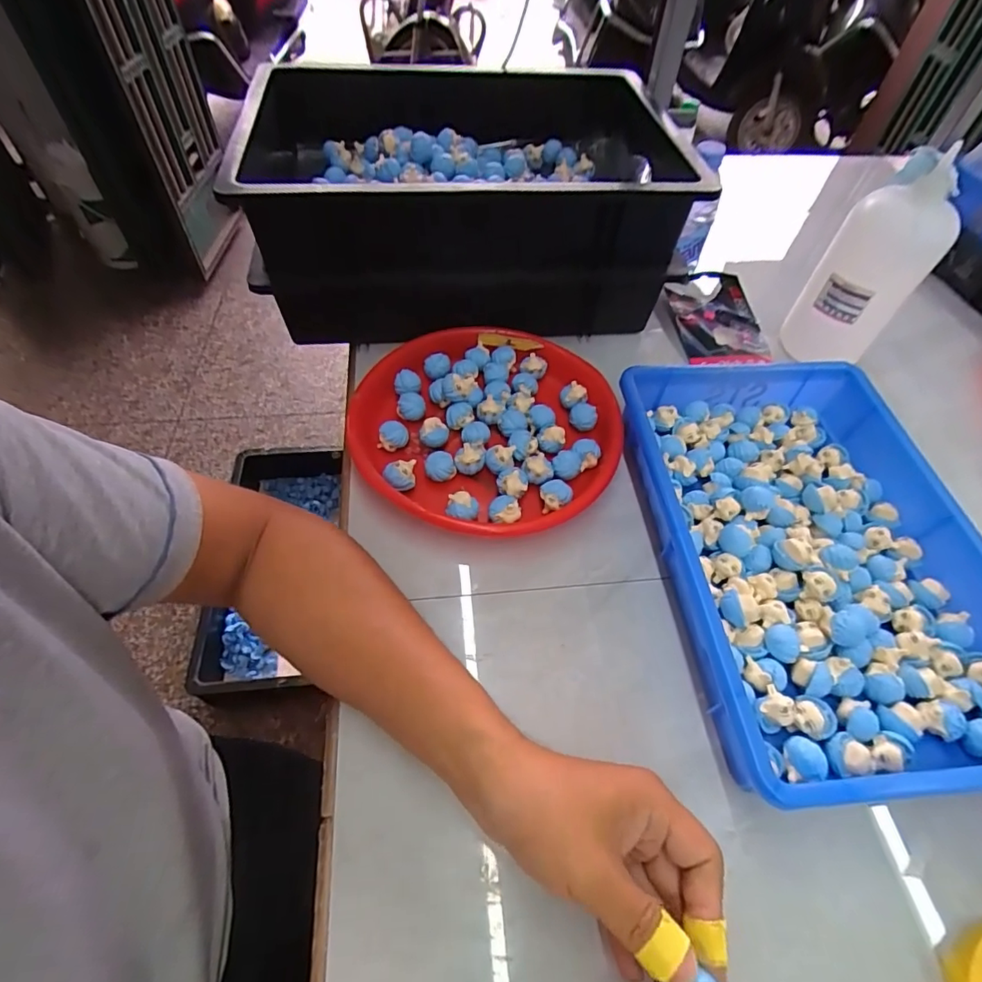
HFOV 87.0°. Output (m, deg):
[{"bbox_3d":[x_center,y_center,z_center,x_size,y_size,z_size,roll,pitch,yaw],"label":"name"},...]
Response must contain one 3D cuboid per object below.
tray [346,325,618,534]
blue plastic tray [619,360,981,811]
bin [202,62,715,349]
[{"bbox_3d":[0.000,-0.063,0.506,0.238,0.055,0.245,1,54,-2],"label":"tray"},{"bbox_3d":[0.263,0.039,0.428,0.245,0.051,0.369,-2,54,-4],"label":"blue plastic tray"},{"bbox_3d":[-0.033,-0.352,0.608,0.454,0.175,0.334,-5,55,-7],"label":"bin"}]

